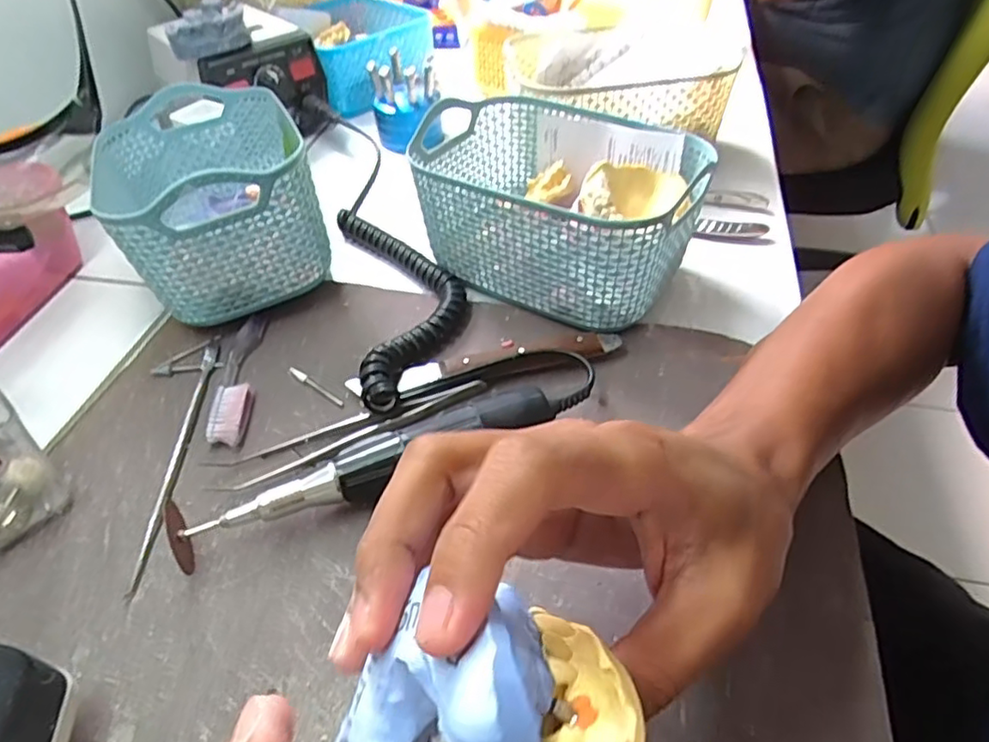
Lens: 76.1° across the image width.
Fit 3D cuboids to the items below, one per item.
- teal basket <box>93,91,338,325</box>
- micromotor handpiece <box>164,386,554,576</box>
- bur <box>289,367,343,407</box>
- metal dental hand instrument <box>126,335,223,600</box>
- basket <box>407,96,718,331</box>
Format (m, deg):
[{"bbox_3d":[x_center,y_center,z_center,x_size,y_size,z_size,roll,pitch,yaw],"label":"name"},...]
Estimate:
[{"bbox_3d":[-0.180,-0.114,0.410,0.110,0.098,0.171,-21,49,-17],"label":"teal basket"},{"bbox_3d":[-0.059,0.045,0.298,0.179,0.029,0.033,-20,49,-16],"label":"micromotor handpiece"},{"bbox_3d":[-0.101,0.008,0.353,0.045,0.004,0.004,31,54,27],"label":"bur"},{"bbox_3d":[-0.171,0.037,0.325,0.033,0.007,0.159,-6,46,-3],"label":"metal dental hand instrument"},{"bbox_3d":[0.038,-0.101,0.401,0.165,0.084,0.118,26,52,24],"label":"basket"}]

